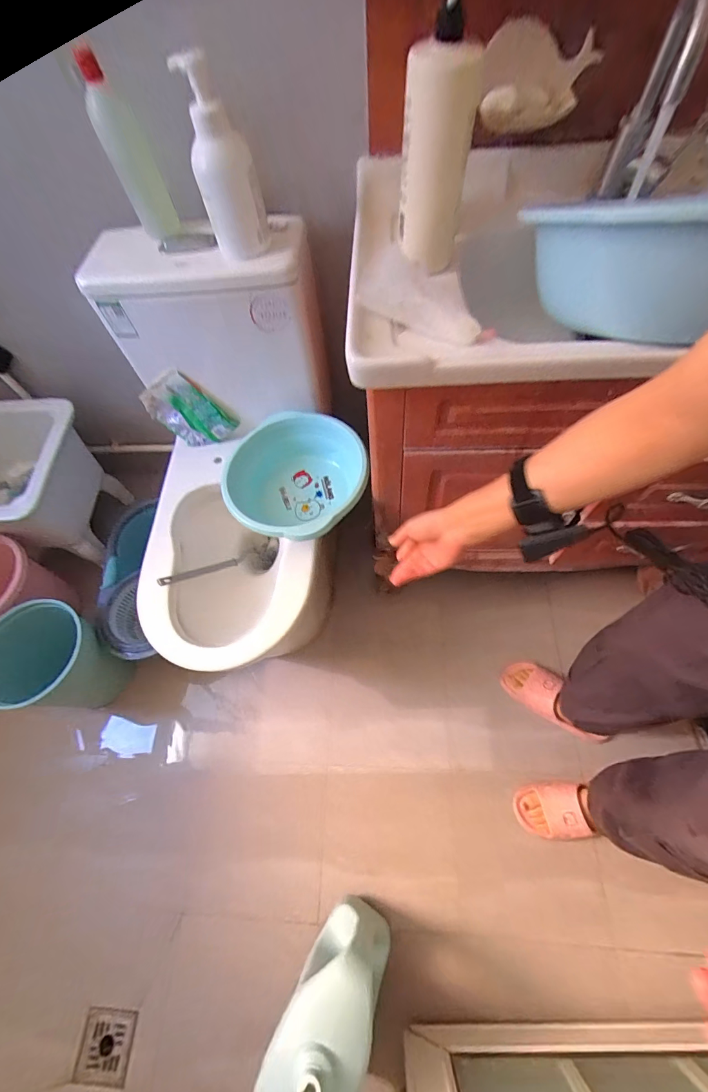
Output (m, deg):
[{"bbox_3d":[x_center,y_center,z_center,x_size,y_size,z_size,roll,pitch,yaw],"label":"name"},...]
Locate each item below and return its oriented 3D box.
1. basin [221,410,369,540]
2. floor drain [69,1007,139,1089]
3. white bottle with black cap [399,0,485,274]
[{"bbox_3d":[-0.121,-0.124,0.821,0.272,0.115,0.298,-11,62,-2],"label":"basin"},{"bbox_3d":[-0.486,0.980,0.788,0.108,0.020,0.094,0,62,4],"label":"floor drain"},{"bbox_3d":[0.101,-0.471,0.499,0.082,0.246,0.064,9,63,9],"label":"white bottle with black cap"}]

